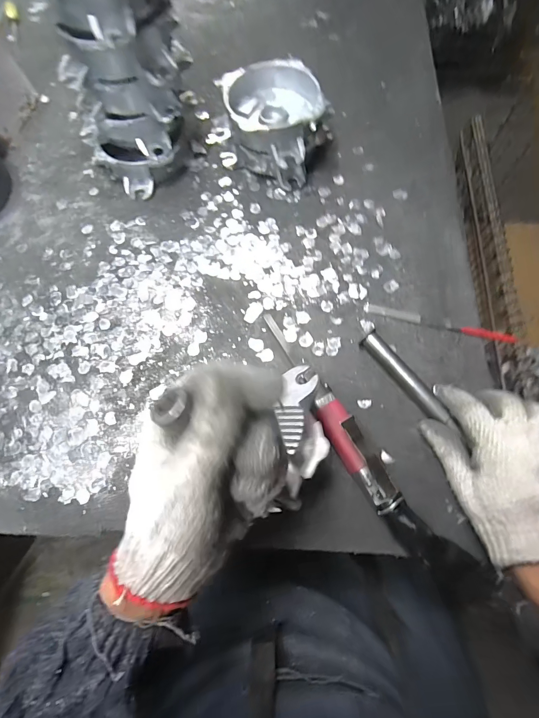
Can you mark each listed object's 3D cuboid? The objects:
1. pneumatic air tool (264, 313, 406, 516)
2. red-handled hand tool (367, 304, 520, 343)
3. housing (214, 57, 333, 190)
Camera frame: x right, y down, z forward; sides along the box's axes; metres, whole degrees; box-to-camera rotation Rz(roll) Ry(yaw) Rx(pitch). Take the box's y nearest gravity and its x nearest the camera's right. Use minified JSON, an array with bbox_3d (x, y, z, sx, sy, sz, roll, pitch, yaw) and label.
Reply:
[{"bbox_3d":[0.068,0.063,0.375,0.038,0.049,0.203,-33,71,-10],"label":"pneumatic air tool"},{"bbox_3d":[0.204,-0.043,0.428,0.170,0.008,0.013,16,70,9],"label":"red-handled hand tool"},{"bbox_3d":[0.008,-0.337,0.507,0.142,0.088,0.130,-1,69,3],"label":"housing"}]

